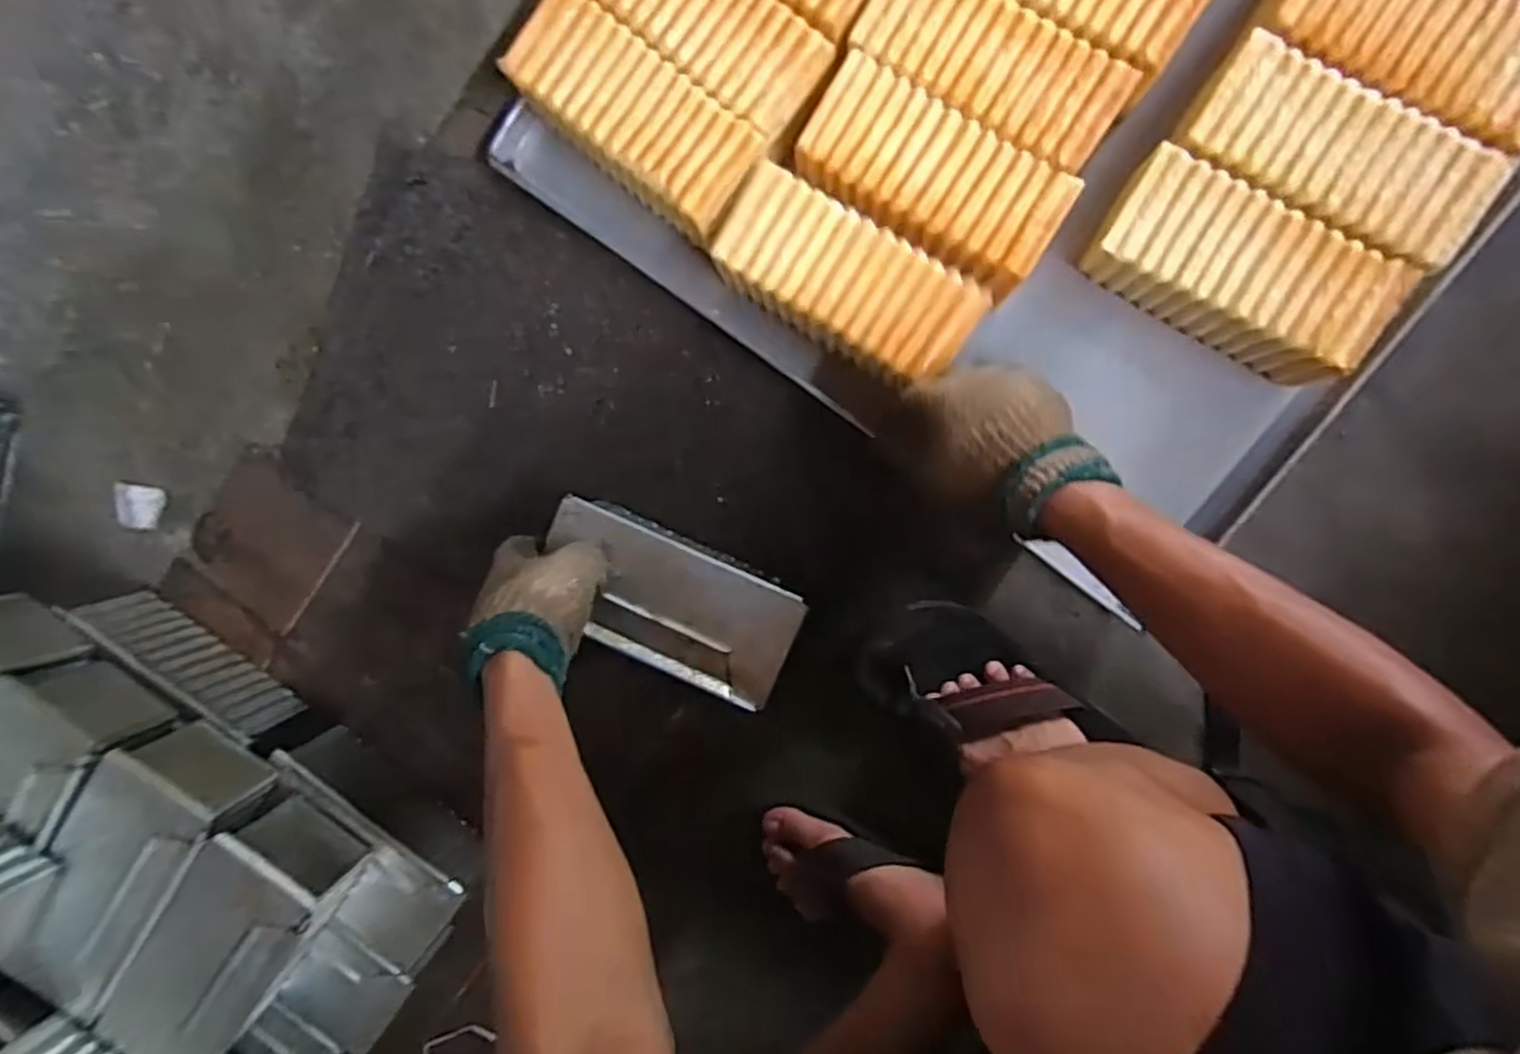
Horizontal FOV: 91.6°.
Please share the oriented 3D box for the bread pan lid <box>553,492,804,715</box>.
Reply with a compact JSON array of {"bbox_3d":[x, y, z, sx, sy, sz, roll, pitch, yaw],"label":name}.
[{"bbox_3d":[-0.072,0.056,0.563,0.199,0.025,0.098,25,98,4],"label":"bread pan lid"}]

